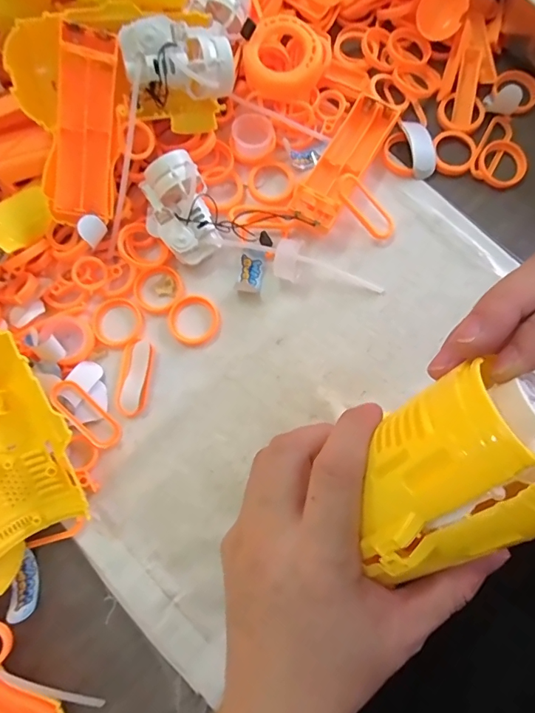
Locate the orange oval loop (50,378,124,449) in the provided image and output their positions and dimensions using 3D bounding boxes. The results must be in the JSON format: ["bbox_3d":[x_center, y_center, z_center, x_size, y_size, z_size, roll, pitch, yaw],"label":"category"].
[{"bbox_3d":[-0.120,0.038,0.293,0.054,0.004,0.020,47,68,-7],"label":"orange oval loop"}]

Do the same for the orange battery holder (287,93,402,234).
[{"bbox_3d":[0.056,-0.144,0.318,0.035,0.024,0.109,29,81,7],"label":"orange battery holder"}]

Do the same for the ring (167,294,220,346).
[{"bbox_3d":[-0.052,-0.026,0.308,0.035,0.004,0.035,0,79,1],"label":"ring"}]

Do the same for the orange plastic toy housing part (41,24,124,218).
[{"bbox_3d":[-0.118,-0.146,0.284,0.038,0.022,0.111,5,106,-24],"label":"orange plastic toy housing part"}]

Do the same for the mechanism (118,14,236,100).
[{"bbox_3d":[-0.058,-0.193,0.286,0.069,0.026,0.043,-2,102,-14],"label":"mechanism"}]

